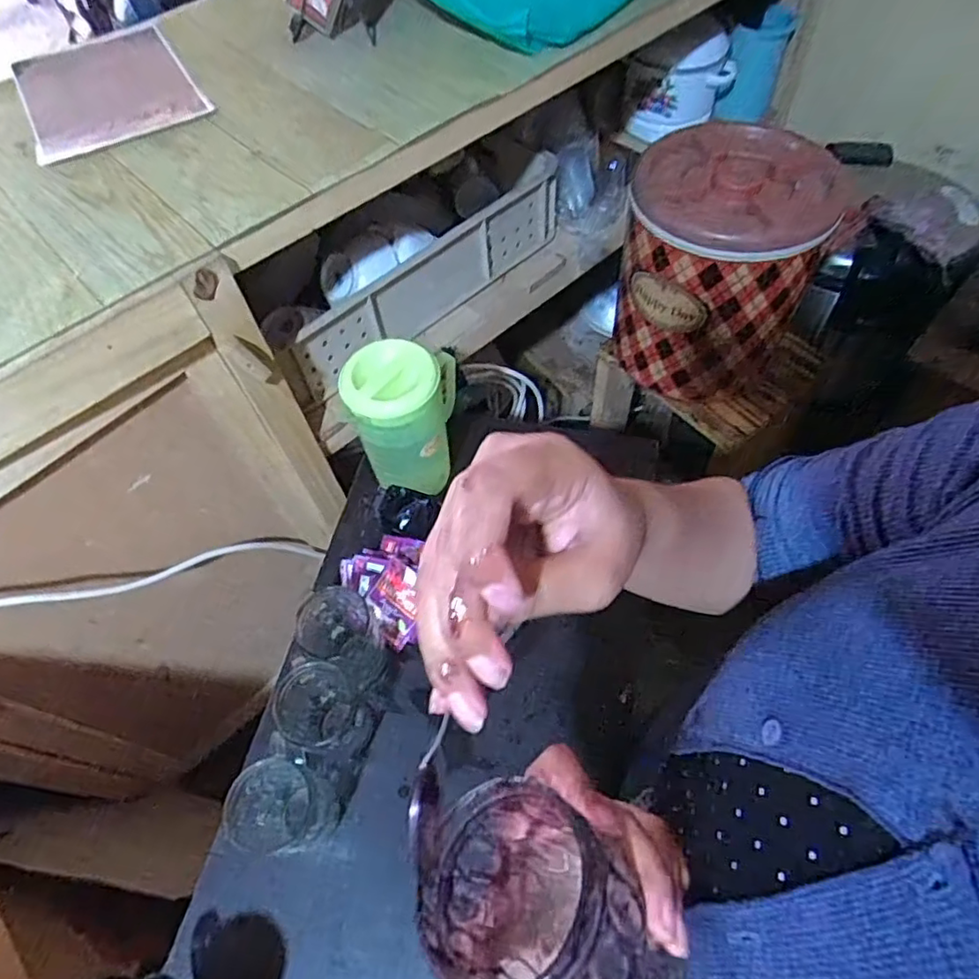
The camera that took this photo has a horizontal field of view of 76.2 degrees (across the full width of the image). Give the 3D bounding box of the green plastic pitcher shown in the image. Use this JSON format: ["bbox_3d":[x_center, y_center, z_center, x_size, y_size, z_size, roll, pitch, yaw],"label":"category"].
[{"bbox_3d":[-0.097,-0.084,0.747,0.113,0.185,0.101,-5,59,-1],"label":"green plastic pitcher"}]

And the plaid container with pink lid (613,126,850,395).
[{"bbox_3d":[0.338,-0.339,0.941,0.245,0.301,0.253,18,61,13],"label":"plaid container with pink lid"}]

